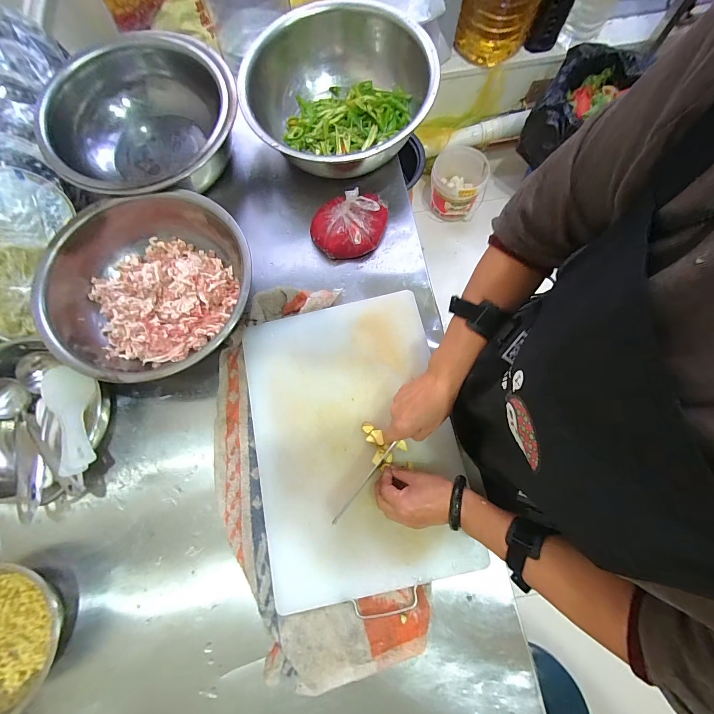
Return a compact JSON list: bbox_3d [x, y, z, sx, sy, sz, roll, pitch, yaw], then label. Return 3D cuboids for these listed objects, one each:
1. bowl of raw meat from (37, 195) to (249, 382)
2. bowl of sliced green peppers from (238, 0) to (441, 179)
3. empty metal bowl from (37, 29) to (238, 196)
[{"bbox_3d":[-0.354,-0.116,0.581,0.340,0.109,0.334,-1,74,2],"label":"bowl of raw meat"},{"bbox_3d":[-0.033,-0.489,0.637,0.345,0.124,0.346,-1,74,2],"label":"bowl of sliced green peppers"},{"bbox_3d":[-0.401,-0.436,0.656,0.353,0.139,0.345,-1,74,2],"label":"empty metal bowl"}]

